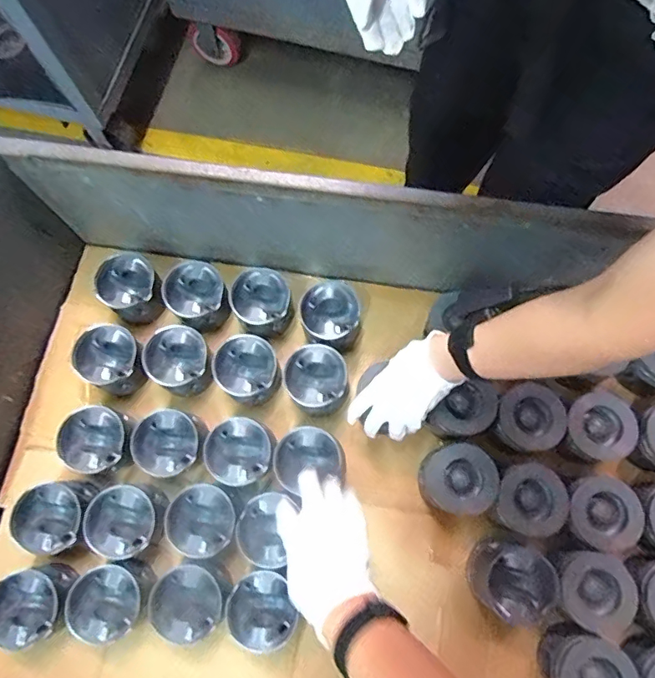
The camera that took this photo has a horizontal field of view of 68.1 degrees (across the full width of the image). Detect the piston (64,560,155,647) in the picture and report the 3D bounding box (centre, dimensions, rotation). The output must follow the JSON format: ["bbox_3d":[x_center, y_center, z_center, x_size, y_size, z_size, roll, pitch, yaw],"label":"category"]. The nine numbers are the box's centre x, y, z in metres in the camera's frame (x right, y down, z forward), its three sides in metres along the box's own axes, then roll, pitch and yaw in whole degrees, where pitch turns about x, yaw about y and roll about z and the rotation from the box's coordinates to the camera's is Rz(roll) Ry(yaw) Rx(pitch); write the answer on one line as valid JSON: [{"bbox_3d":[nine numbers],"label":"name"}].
[{"bbox_3d":[-0.274,0.331,0.616,0.083,0.064,0.086,0,75,0],"label":"piston"}]

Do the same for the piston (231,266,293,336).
[{"bbox_3d":[-0.100,-0.056,0.754,0.088,0.071,0.089,0,75,0],"label":"piston"}]

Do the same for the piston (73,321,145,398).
[{"bbox_3d":[-0.316,0.033,0.732,0.096,0.095,0.089,43,79,10],"label":"piston"}]

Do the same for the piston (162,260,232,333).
[{"bbox_3d":[-0.204,-0.064,0.753,0.100,0.058,0.095,-44,79,-11],"label":"piston"}]

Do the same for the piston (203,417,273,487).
[{"bbox_3d":[-0.122,0.158,0.680,0.089,0.054,0.087,0,75,0],"label":"piston"}]

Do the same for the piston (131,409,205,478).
[{"bbox_3d":[-0.220,0.147,0.686,0.086,0.062,0.090,39,78,9],"label":"piston"}]

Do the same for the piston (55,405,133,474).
[{"bbox_3d":[-0.318,0.141,0.677,0.086,0.067,0.084,18,76,5],"label":"piston"}]

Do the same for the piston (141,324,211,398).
[{"bbox_3d":[-0.217,0.031,0.719,0.086,0.067,0.093,0,75,0],"label":"piston"}]

